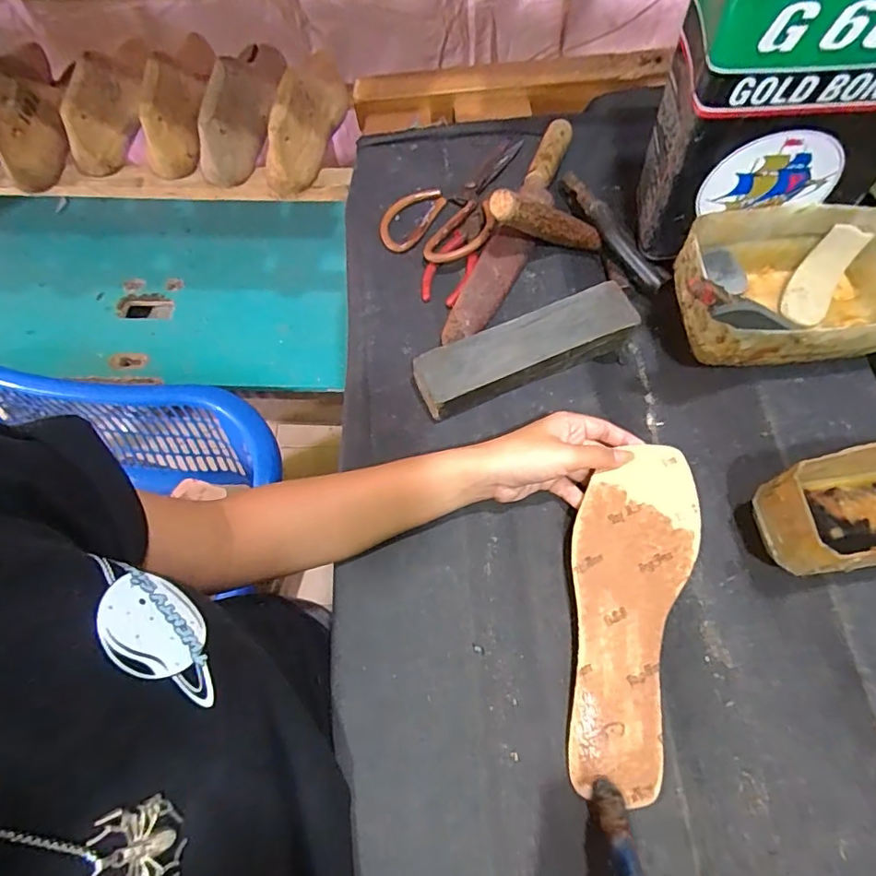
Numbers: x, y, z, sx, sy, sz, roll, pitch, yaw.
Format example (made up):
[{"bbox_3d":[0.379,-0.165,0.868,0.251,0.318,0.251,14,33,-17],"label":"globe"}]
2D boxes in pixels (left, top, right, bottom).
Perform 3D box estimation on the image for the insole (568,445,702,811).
[{"bbox_3d":[0.131,0.116,0.379,0.081,0.008,0.235,16,73,7],"label":"insole"}]

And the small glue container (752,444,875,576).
[{"bbox_3d":[0.305,0.053,0.388,0.129,0.067,0.073,-9,65,-3],"label":"small glue container"}]

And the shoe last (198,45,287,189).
[{"bbox_3d":[-0.229,-0.421,0.651,0.065,0.086,0.250,7,65,4],"label":"shoe last"}]

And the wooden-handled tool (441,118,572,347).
[{"bbox_3d":[0.080,-0.206,0.528,0.040,0.018,0.283,30,73,-9],"label":"wooden-handled tool"}]

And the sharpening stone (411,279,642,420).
[{"bbox_3d":[0.075,-0.076,0.472,0.194,0.036,0.052,-20,66,-8],"label":"sharpening stone"}]

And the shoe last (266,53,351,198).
[{"bbox_3d":[-0.151,-0.404,0.640,0.057,0.080,0.249,6,65,4],"label":"shoe last"}]

